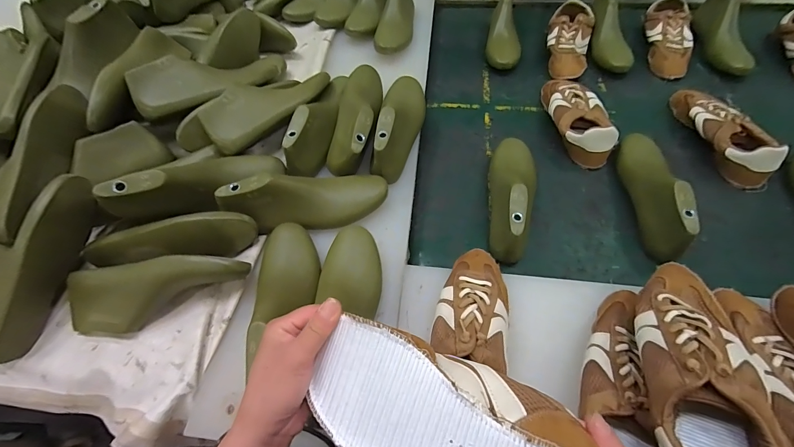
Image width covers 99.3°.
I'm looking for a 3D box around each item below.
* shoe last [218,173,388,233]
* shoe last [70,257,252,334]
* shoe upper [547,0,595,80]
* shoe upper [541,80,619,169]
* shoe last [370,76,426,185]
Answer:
[{"bbox_3d":[-0.140,-0.037,0.520,0.242,0.072,0.072,-4,58,-14],"label":"shoe last"},{"bbox_3d":[-0.329,0.097,0.456,0.237,0.076,0.077,-6,59,1],"label":"shoe last"},{"bbox_3d":[0.411,-0.436,0.812,0.100,0.067,0.237,13,61,11],"label":"shoe upper"},{"bbox_3d":[0.362,-0.218,0.676,0.104,0.070,0.230,2,59,5],"label":"shoe upper"},{"bbox_3d":[0.006,-0.192,0.604,0.080,0.081,0.254,4,59,6],"label":"shoe last"}]

